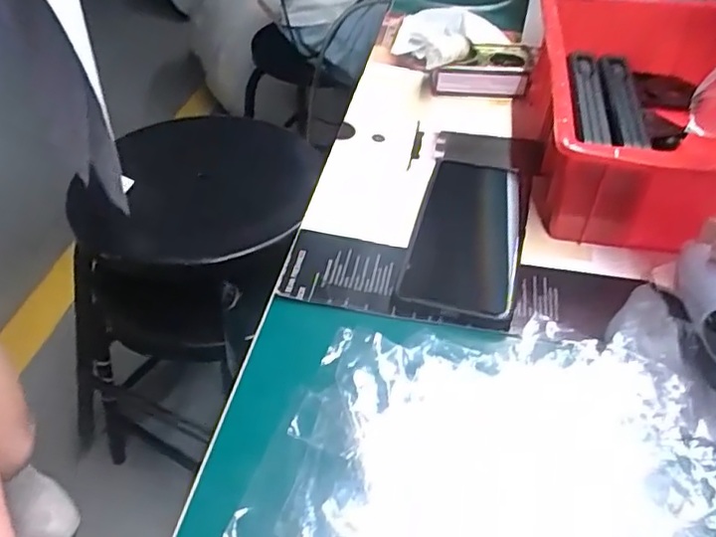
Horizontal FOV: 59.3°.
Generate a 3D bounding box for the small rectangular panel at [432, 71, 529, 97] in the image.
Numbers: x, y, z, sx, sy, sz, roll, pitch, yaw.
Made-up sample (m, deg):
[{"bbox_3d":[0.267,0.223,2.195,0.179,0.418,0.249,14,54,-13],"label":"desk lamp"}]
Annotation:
[{"bbox_3d":[0.107,-0.163,0.562,0.082,0.027,0.012,9,46,11],"label":"small rectangular panel"}]

